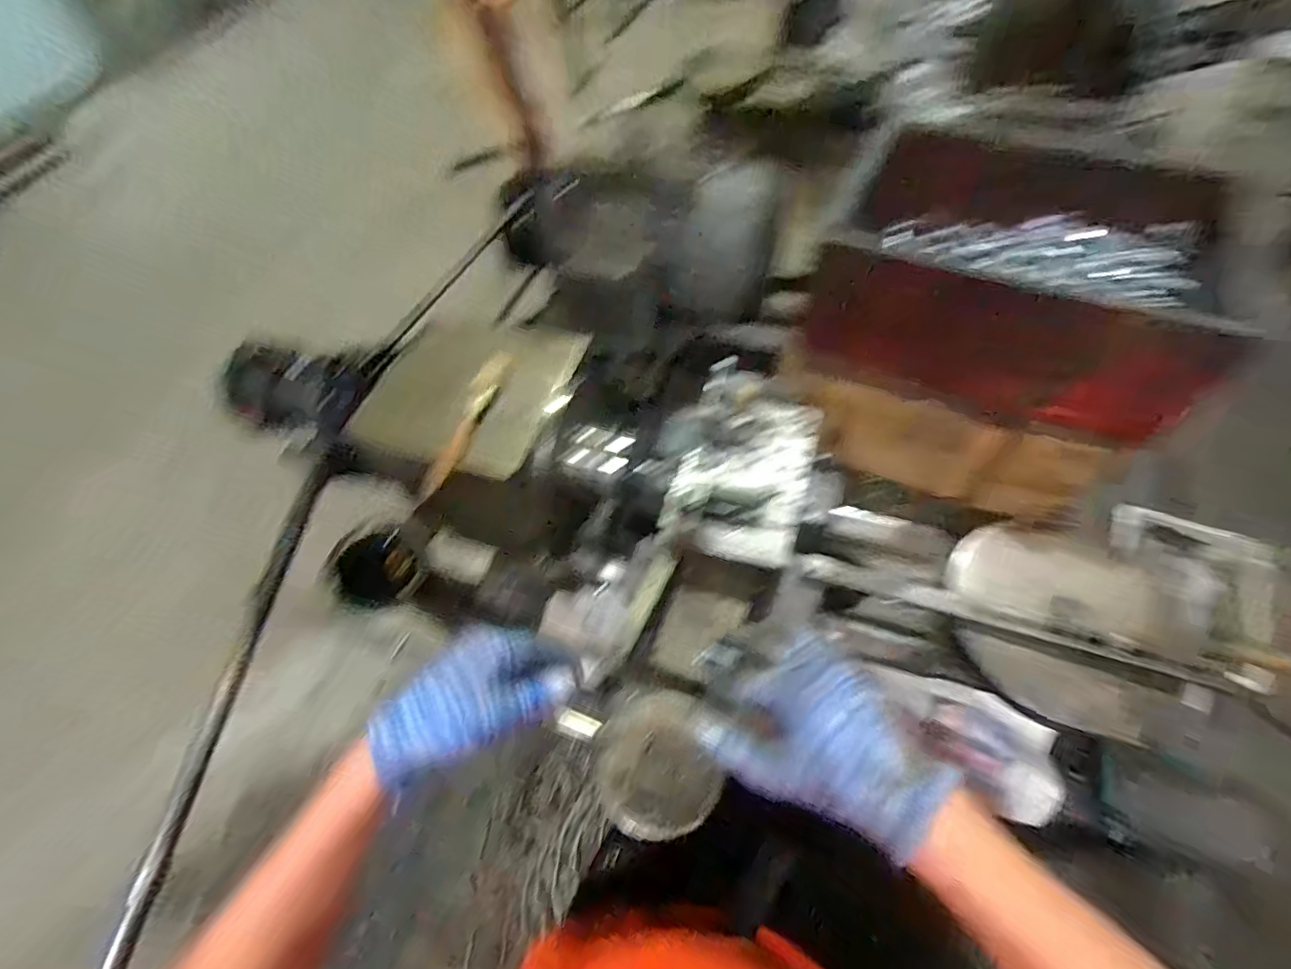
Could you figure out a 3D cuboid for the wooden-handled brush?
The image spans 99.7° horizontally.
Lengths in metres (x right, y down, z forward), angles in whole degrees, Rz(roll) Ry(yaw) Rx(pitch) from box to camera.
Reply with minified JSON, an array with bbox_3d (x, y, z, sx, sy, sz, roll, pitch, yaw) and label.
[{"bbox_3d":[-0.151,-0.051,0.461,0.023,0.007,0.149,17,71,17],"label":"wooden-handled brush"}]

